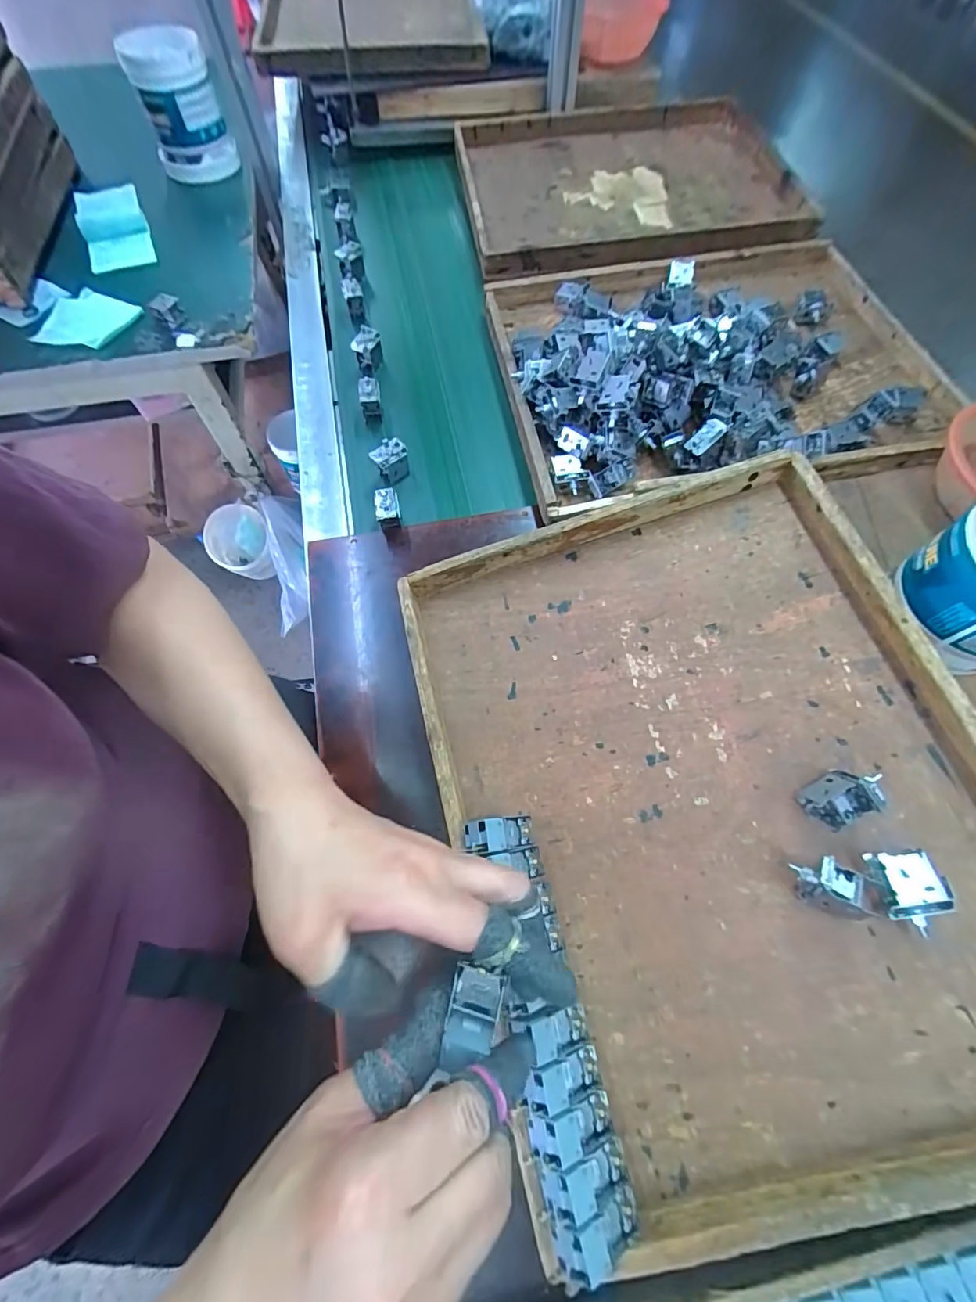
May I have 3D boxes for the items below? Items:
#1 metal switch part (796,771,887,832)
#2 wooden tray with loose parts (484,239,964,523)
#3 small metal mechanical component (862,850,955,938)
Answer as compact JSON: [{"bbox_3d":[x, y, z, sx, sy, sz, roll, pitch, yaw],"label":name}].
[{"bbox_3d":[0.261,0.107,0.360,0.039,0.033,0.034,-32,69,-12],"label":"metal switch part"},{"bbox_3d":[0.262,-0.359,0.577,0.480,0.079,0.387,-8,66,-2],"label":"wooden tray with loose parts"},{"bbox_3d":[0.289,0.164,0.336,0.041,0.021,0.047,-4,66,0],"label":"small metal mechanical component"}]

